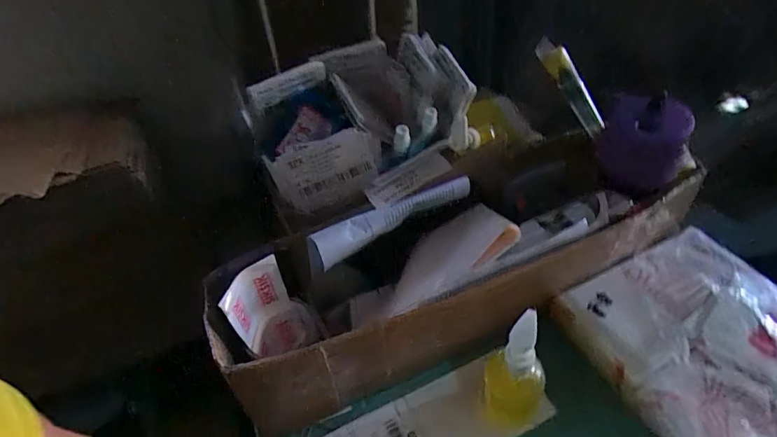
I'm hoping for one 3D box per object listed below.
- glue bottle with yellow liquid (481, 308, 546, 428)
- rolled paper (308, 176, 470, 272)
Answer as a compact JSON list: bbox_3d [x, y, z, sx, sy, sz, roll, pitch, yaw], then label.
[{"bbox_3d":[0.136,0.166,0.483,0.059,0.139,0.063,-4,43,4],"label":"glue bottle with yellow liquid"},{"bbox_3d":[0.009,-0.002,0.553,0.210,0.055,0.028,-25,46,-19],"label":"rolled paper"}]

